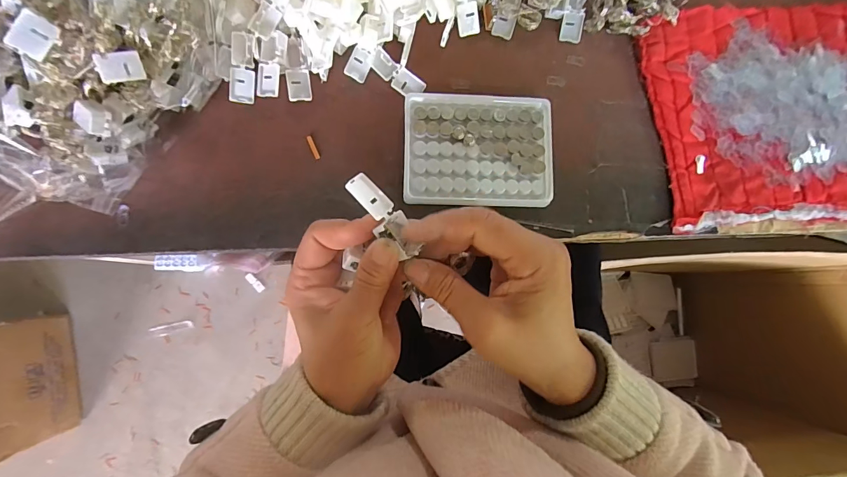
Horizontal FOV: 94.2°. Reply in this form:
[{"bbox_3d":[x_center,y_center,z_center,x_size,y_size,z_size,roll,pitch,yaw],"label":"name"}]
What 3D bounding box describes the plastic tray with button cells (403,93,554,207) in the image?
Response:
[{"bbox_3d":[0.048,-0.079,0.352,0.129,0.019,0.099,1,84,-4],"label":"plastic tray with button cells"}]

